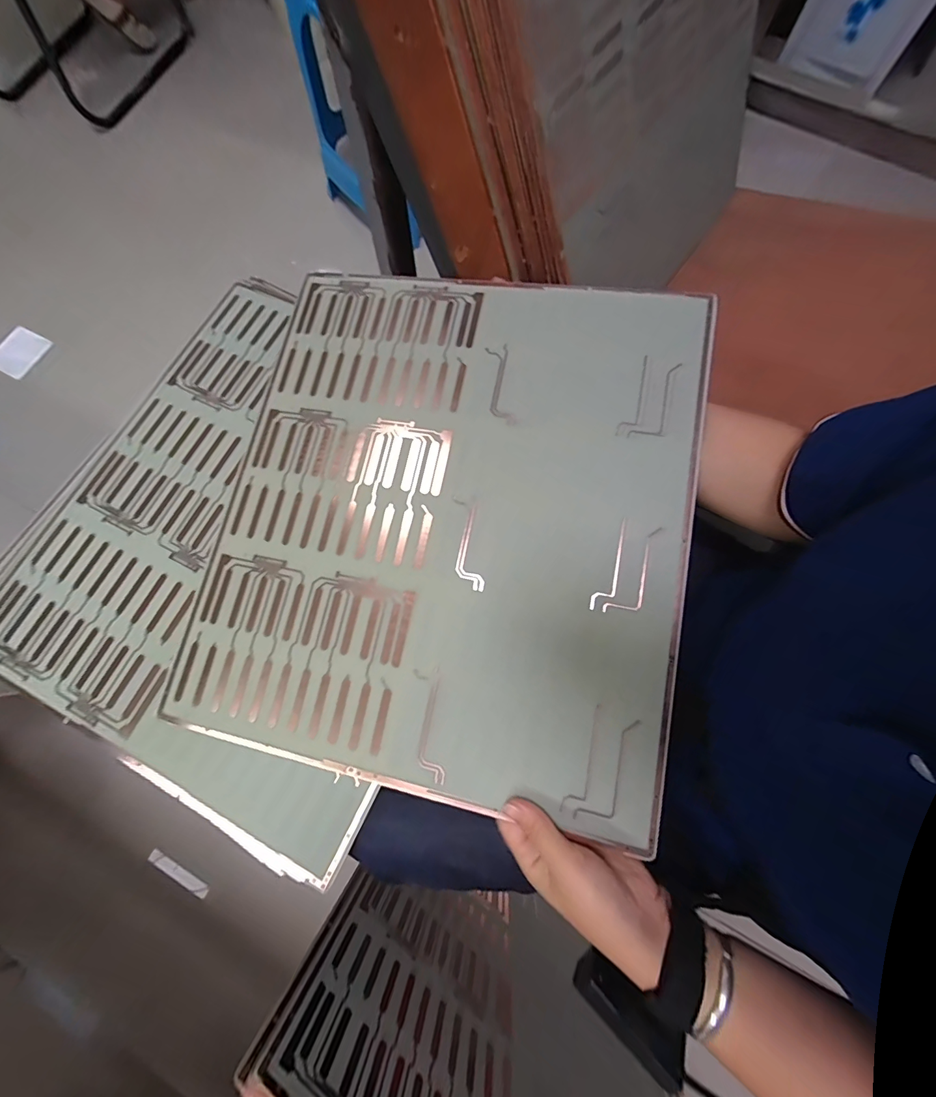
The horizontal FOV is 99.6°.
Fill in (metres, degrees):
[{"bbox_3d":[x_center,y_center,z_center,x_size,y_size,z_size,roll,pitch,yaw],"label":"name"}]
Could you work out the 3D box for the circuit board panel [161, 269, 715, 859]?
[{"bbox_3d":[-0.021,-0.044,0.371,0.427,0.010,0.476,11,79,9],"label":"circuit board panel"}]

